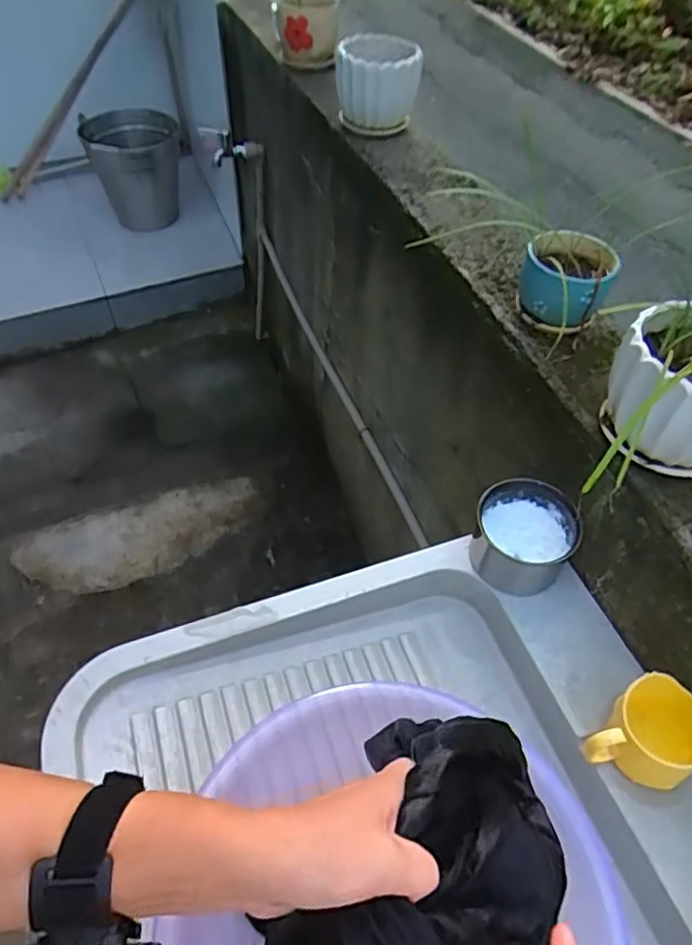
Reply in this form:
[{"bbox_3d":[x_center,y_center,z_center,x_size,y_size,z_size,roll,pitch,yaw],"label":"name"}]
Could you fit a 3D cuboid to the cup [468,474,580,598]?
[{"bbox_3d":[0.197,0.068,0.672,0.102,0.077,0.107,0,52,0],"label":"cup"}]

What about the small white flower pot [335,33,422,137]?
[{"bbox_3d":[0.053,-0.666,1.047,0.139,0.119,0.138,-1,52,-1],"label":"small white flower pot"}]

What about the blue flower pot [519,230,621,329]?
[{"bbox_3d":[0.242,-0.212,0.670,0.091,0.076,0.088,0,52,0],"label":"blue flower pot"}]

